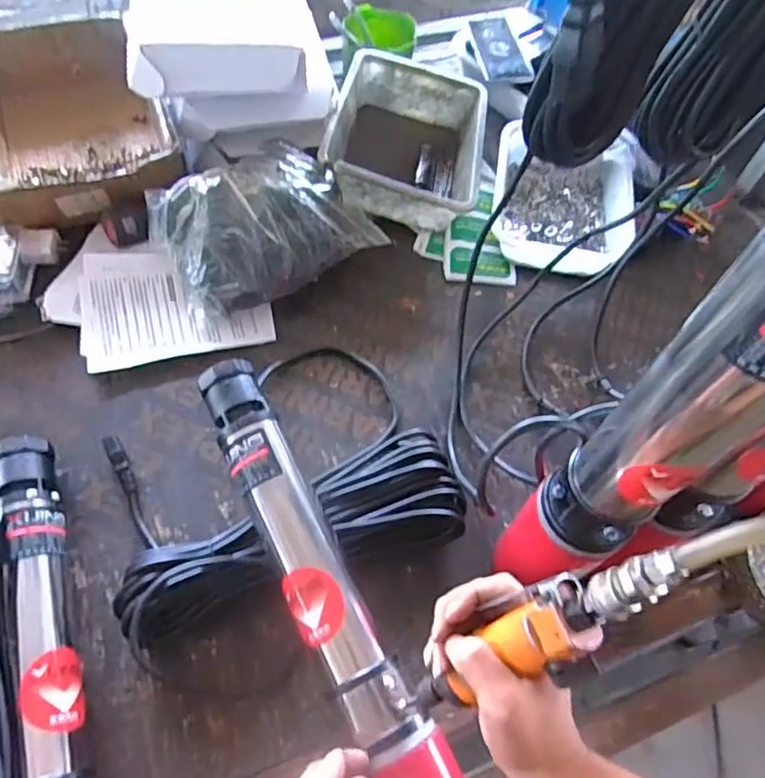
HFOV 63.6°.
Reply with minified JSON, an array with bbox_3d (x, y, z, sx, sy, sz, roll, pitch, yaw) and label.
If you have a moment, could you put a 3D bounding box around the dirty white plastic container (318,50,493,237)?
[{"bbox_3d":[0.034,-0.348,0.879,0.210,0.103,0.274,7,59,0],"label":"dirty white plastic container"}]

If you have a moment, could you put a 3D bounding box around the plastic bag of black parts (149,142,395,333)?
[{"bbox_3d":[-0.149,-0.202,0.778,0.249,0.103,0.186,-28,65,-19],"label":"plastic bag of black parts"}]

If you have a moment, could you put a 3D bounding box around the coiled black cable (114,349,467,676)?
[{"bbox_3d":[-0.115,0.081,0.635,0.337,0.066,0.270,-22,63,-16],"label":"coiled black cable"}]

